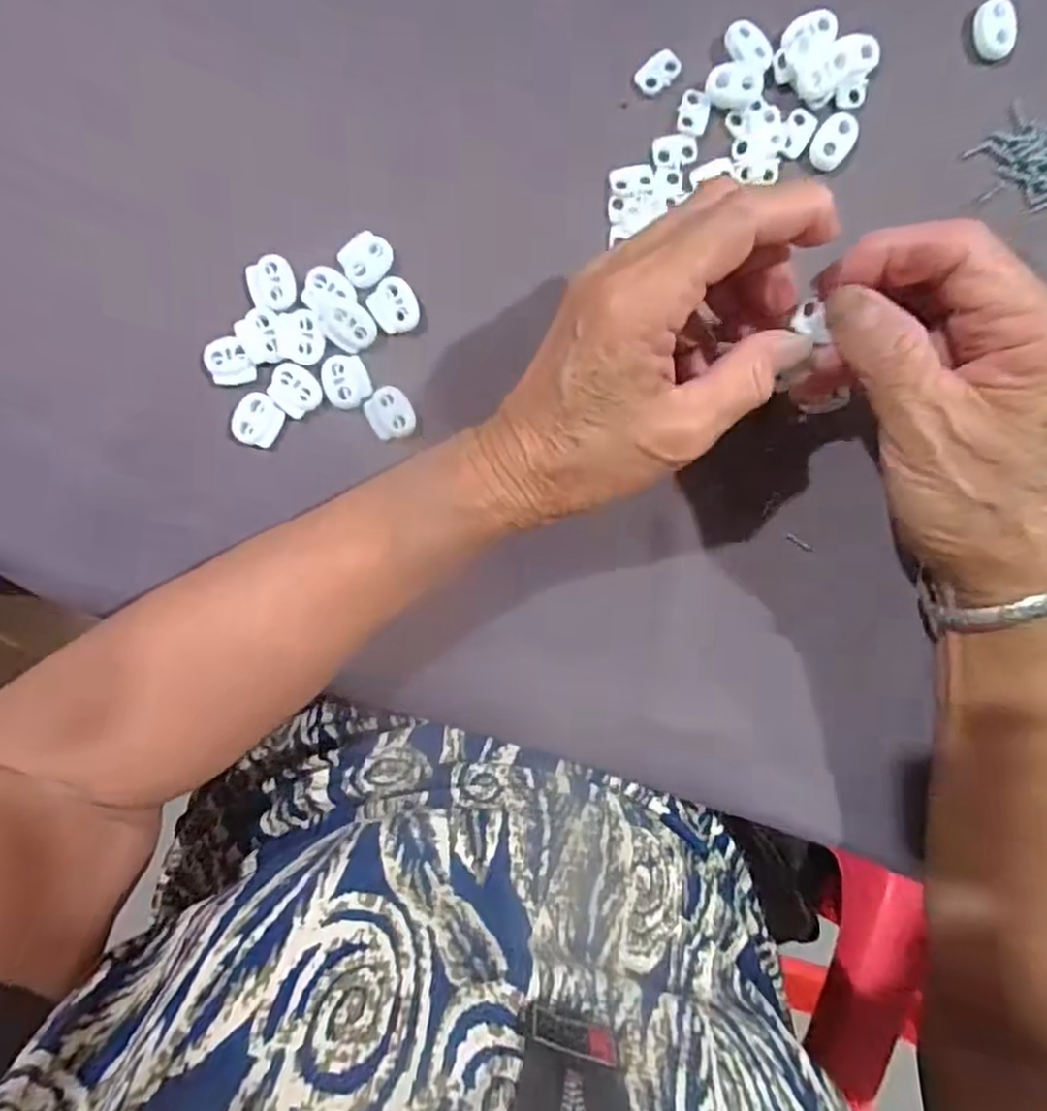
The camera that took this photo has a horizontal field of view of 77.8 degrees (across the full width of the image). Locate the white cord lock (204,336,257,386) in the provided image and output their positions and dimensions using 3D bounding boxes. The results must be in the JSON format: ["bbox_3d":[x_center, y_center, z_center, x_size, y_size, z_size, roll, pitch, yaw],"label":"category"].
[{"bbox_3d":[-0.124,-0.082,0.275,0.019,0.005,0.019,-17,95,1],"label":"white cord lock"}]

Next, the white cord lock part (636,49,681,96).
[{"bbox_3d":[0.056,-0.200,0.268,0.018,0.004,0.012,-41,94,4],"label":"white cord lock part"}]

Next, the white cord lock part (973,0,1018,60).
[{"bbox_3d":[0.194,-0.216,0.266,0.012,0.007,0.022,-22,95,2],"label":"white cord lock part"}]

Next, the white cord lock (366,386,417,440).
[{"bbox_3d":[-0.057,-0.061,0.279,0.019,0.006,0.021,-21,95,2],"label":"white cord lock"}]

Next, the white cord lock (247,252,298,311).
[{"bbox_3d":[-0.106,-0.115,0.273,0.019,0.005,0.022,-2,96,0],"label":"white cord lock"}]

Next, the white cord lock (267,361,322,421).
[{"bbox_3d":[-0.098,-0.071,0.275,0.020,0.004,0.021,-44,94,4],"label":"white cord lock"}]

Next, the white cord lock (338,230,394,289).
[{"bbox_3d":[-0.066,-0.125,0.272,0.021,0.004,0.019,-43,94,4],"label":"white cord lock"}]

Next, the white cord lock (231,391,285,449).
[{"bbox_3d":[-0.114,-0.058,0.277,0.018,0.004,0.022,28,95,-3],"label":"white cord lock"}]

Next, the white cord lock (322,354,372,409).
[{"bbox_3d":[-0.076,-0.075,0.274,0.019,0.004,0.022,-18,95,2],"label":"white cord lock"}]

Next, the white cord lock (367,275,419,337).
[{"bbox_3d":[-0.054,-0.105,0.274,0.020,0.006,0.021,-39,95,3],"label":"white cord lock"}]

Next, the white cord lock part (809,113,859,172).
[{"bbox_3d":[0.129,-0.172,0.269,0.015,0.005,0.021,29,95,-3],"label":"white cord lock part"}]

